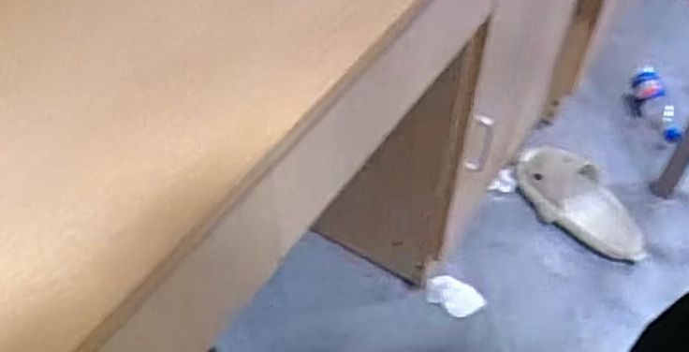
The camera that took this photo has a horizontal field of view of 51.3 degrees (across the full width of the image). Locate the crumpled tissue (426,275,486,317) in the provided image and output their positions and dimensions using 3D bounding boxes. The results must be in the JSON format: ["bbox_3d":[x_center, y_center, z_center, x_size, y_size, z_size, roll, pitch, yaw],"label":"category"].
[{"bbox_3d":[0.185,0.204,1.207,0.097,0.035,0.055,23,53,16],"label":"crumpled tissue"}]

